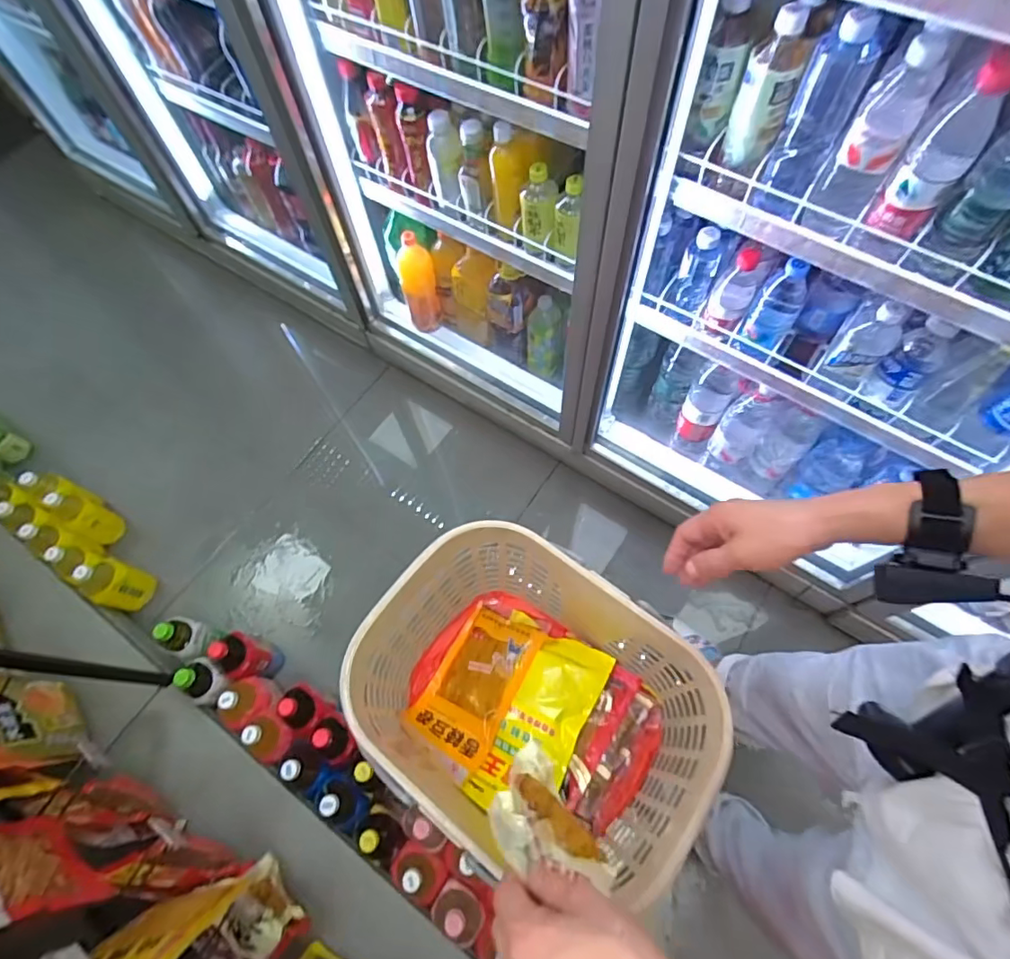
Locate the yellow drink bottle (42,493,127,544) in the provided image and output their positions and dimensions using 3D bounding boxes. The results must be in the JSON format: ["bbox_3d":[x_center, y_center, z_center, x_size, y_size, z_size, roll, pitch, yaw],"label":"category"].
[{"bbox_3d":[-1.000,0.090,1.292,0.074,0.178,0.071,-1,65,2],"label":"yellow drink bottle"}]

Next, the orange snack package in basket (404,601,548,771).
[{"bbox_3d":[-0.039,0.283,0.766,0.115,0.047,0.191,27,69,14],"label":"orange snack package in basket"}]

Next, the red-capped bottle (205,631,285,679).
[{"bbox_3d":[-0.549,0.379,1.153,0.085,0.185,0.088,13,66,9],"label":"red-capped bottle"}]

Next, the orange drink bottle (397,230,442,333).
[{"bbox_3d":[-0.210,-0.480,1.308,0.082,0.270,0.075,-14,65,-4],"label":"orange drink bottle"}]

